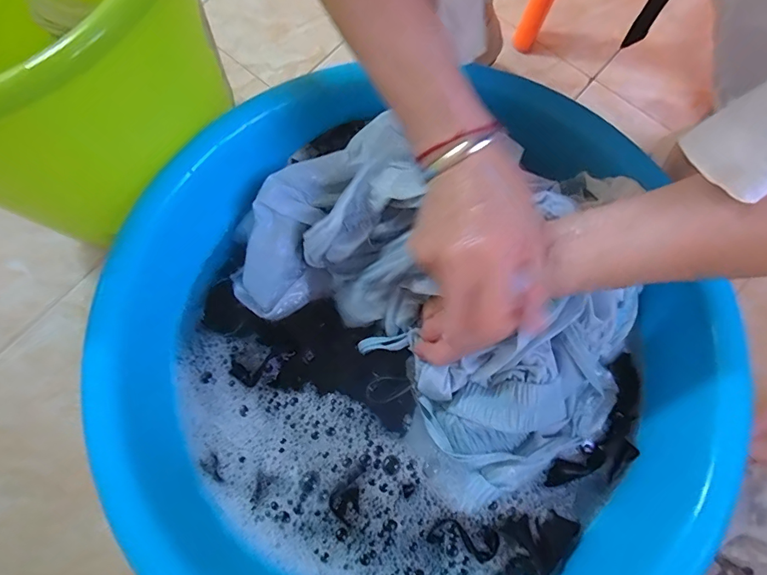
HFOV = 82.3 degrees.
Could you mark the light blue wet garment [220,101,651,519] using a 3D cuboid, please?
[{"bbox_3d":[0.045,0.009,0.365,0.354,0.123,0.221,41,78,10],"label":"light blue wet garment"}]

